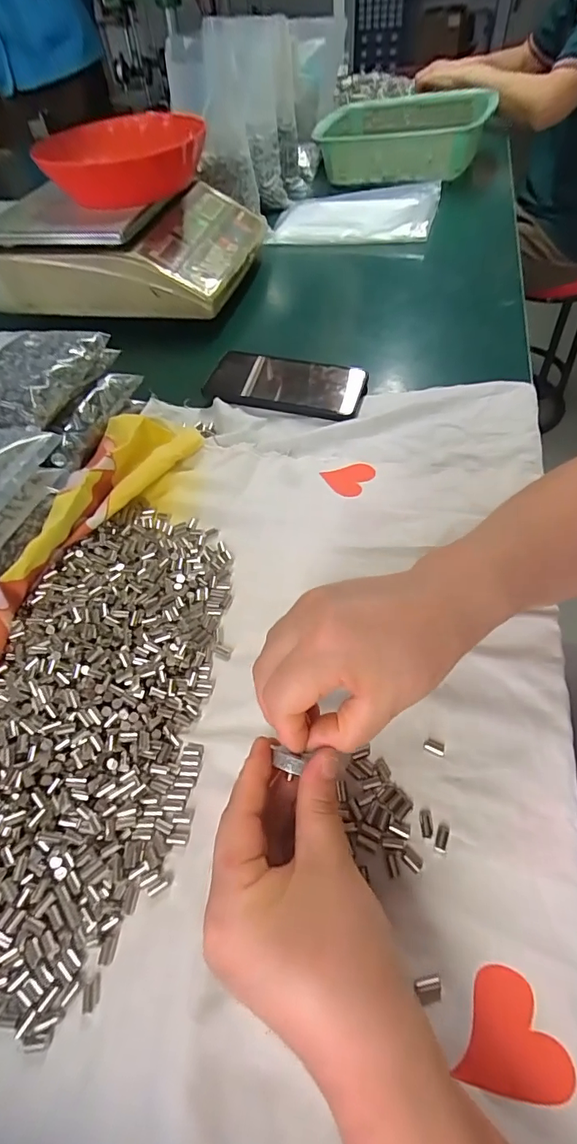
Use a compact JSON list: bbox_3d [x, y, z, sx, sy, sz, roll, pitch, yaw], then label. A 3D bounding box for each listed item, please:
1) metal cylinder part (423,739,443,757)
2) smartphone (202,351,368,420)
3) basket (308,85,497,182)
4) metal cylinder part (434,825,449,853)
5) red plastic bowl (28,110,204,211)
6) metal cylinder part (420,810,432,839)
[{"bbox_3d":[0.084,0.101,0.266,0.012,0.004,0.007,17,58,16],"label":"metal cylinder part"},{"bbox_3d":[-0.006,-0.199,0.484,0.168,0.016,0.083,11,56,13],"label":"smartphone"},{"bbox_3d":[0.209,-0.803,0.861,0.293,0.089,0.256,17,58,16],"label":"basket"},{"bbox_3d":[0.080,0.139,0.240,0.006,0.004,0.013,17,58,16],"label":"metal cylinder part"},{"bbox_3d":[-0.200,-0.516,0.579,0.185,0.056,0.178,-8,54,-1],"label":"red plastic bowl"},{"bbox_3d":[0.073,0.134,0.245,0.006,0.004,0.013,-2,54,3],"label":"metal cylinder part"}]

